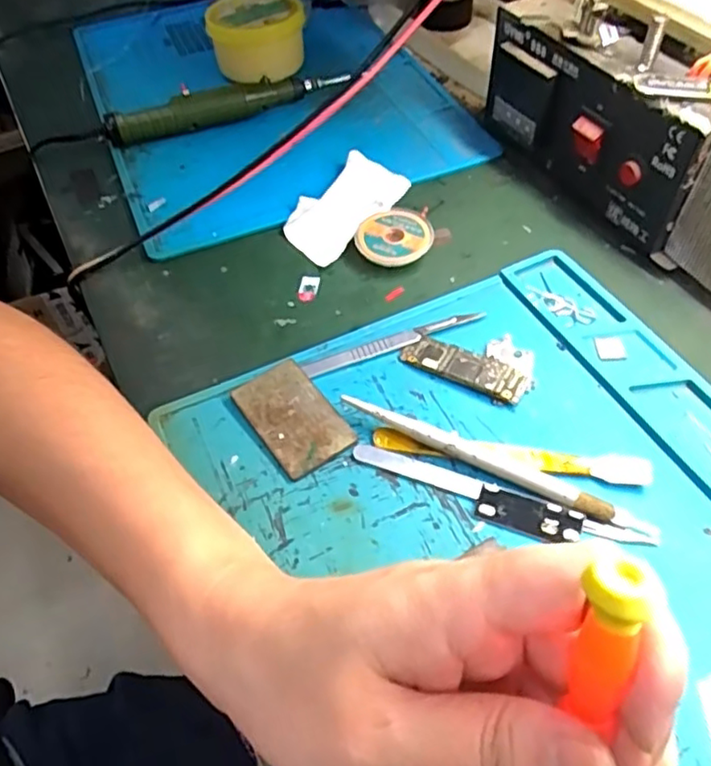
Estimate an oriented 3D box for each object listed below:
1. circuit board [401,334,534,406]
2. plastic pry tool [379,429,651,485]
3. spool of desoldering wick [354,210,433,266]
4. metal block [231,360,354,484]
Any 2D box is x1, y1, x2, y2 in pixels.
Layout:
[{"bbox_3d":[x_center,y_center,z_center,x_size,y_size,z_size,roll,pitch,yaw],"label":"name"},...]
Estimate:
[{"bbox_3d":[0.059,-0.013,0.320,0.063,0.007,0.036,22,57,21],"label":"circuit board"},{"bbox_3d":[0.068,0.031,0.286,0.121,0.006,0.014,8,53,11],"label":"plastic pry tool"},{"bbox_3d":[0.024,-0.084,0.374,0.042,0.014,0.038,-31,56,-18],"label":"spool of desoldering wick"},{"bbox_3d":[-0.030,0.017,0.304,0.037,0.006,0.059,-30,56,-18],"label":"metal block"}]

